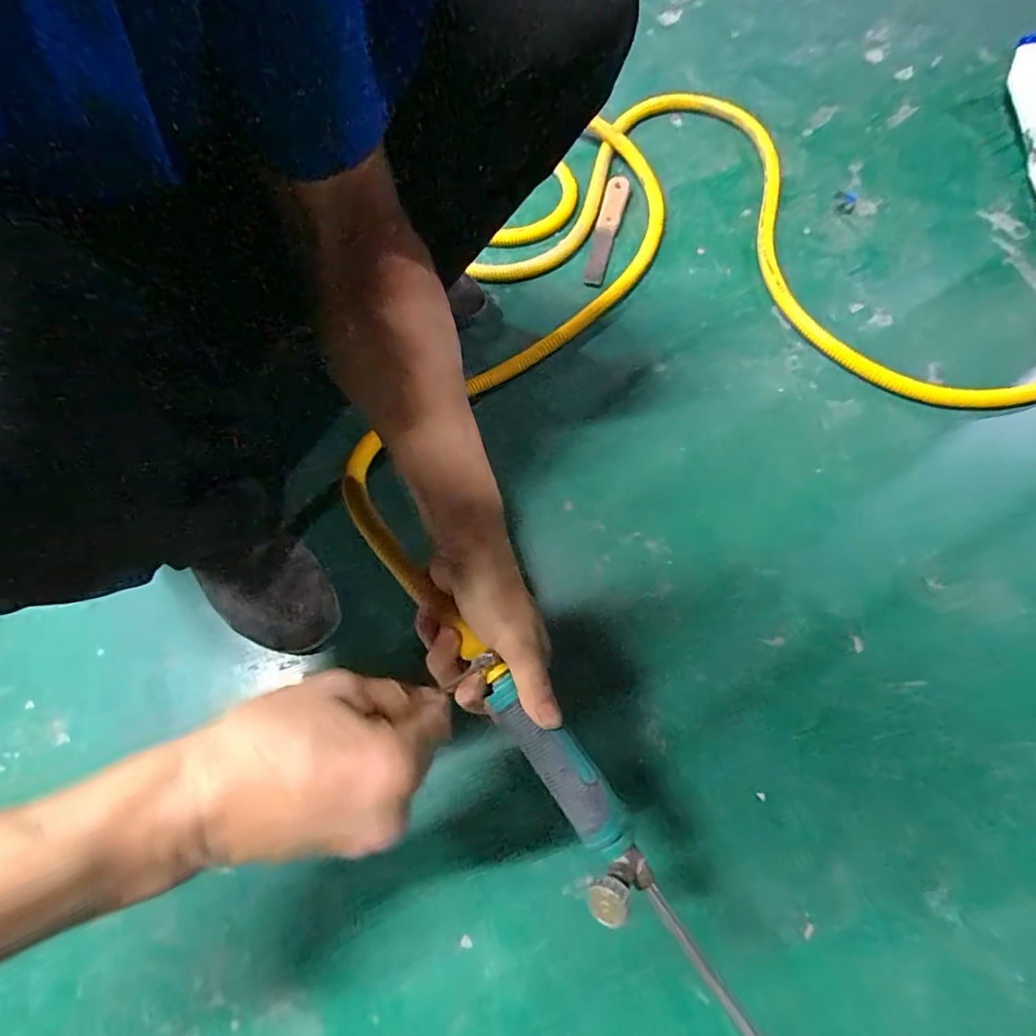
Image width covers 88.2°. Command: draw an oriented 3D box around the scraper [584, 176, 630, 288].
[{"bbox_3d":[0.114,-0.373,0.690,0.030,0.013,0.179,13,69,7],"label":"scraper"}]

